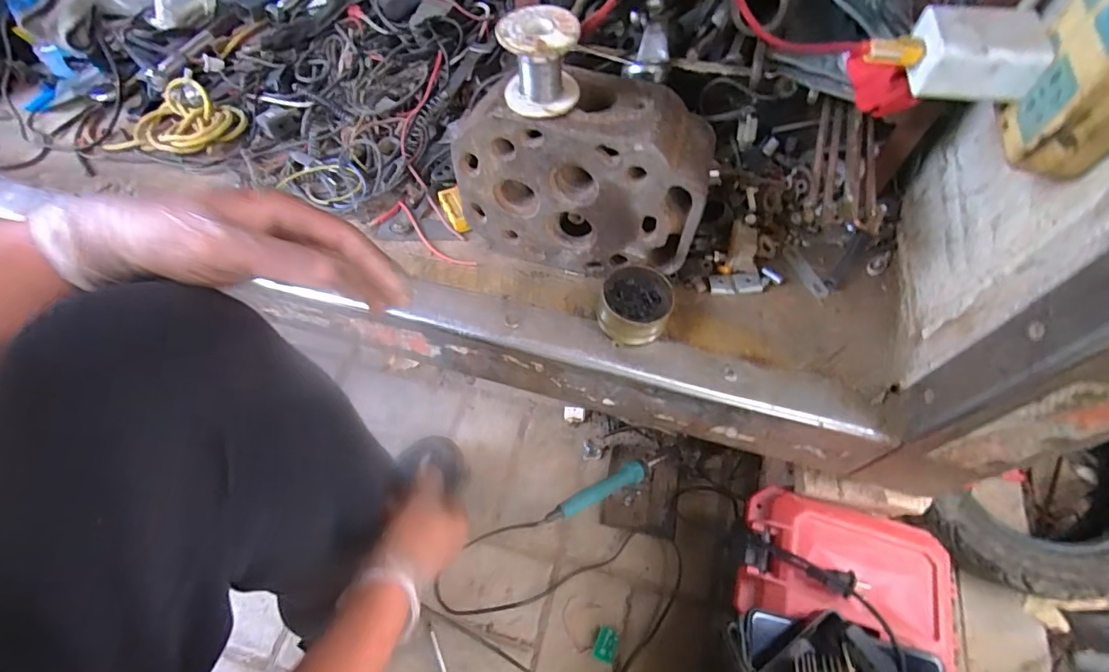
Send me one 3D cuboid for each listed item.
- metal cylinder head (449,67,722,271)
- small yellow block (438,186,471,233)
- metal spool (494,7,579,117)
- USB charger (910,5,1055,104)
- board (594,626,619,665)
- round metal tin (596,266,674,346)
[{"bbox_3d":[0.022,-0.138,0.432,0.206,0.149,0.079,12,61,8],"label":"metal cylinder head"},{"bbox_3d":[-0.104,-0.131,0.509,0.021,0.012,0.052,-23,81,-11],"label":"small yellow block"},{"bbox_3d":[-0.011,-0.195,0.348,0.055,0.053,0.051,-3,60,0],"label":"metal spool"},{"bbox_3d":[0.252,-0.171,0.294,0.059,0.034,0.049,12,61,9],"label":"USB charger"},{"bbox_3d":[0.061,0.367,0.582,0.024,0.012,0.037,18,62,12],"label":"board"},{"bbox_3d":[0.072,-0.027,0.442,0.062,0.038,0.064,-1,60,1],"label":"round metal tin"}]

